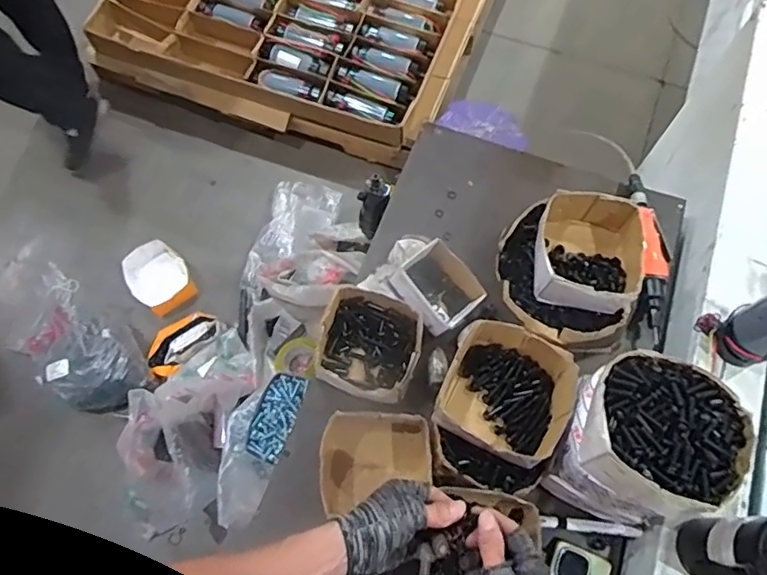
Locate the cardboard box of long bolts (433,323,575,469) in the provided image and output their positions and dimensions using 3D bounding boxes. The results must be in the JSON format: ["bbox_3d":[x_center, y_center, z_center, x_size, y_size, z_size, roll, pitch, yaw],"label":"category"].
[{"bbox_3d":[0.158,0.135,0.734,0.157,0.067,0.161,27,70,10],"label":"cardboard box of long bolts"}]

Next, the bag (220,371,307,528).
[{"bbox_3d":[-0.256,0.309,1.124,0.143,0.077,0.295,19,69,7],"label":"bag"}]

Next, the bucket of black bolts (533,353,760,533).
[{"bbox_3d":[0.306,0.192,0.688,0.180,0.218,0.150,29,70,10],"label":"bucket of black bolts"}]

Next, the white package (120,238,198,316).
[{"bbox_3d":[-0.618,-0.033,1.563,0.155,0.062,0.202,-38,73,-15],"label":"white package"}]

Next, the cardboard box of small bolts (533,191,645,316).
[{"bbox_3d":[0.302,-0.048,0.837,0.152,0.082,0.159,9,68,3],"label":"cardboard box of small bolts"}]

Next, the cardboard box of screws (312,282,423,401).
[{"bbox_3d":[-0.021,0.087,0.846,0.146,0.065,0.151,18,69,6],"label":"cardboard box of screws"}]

